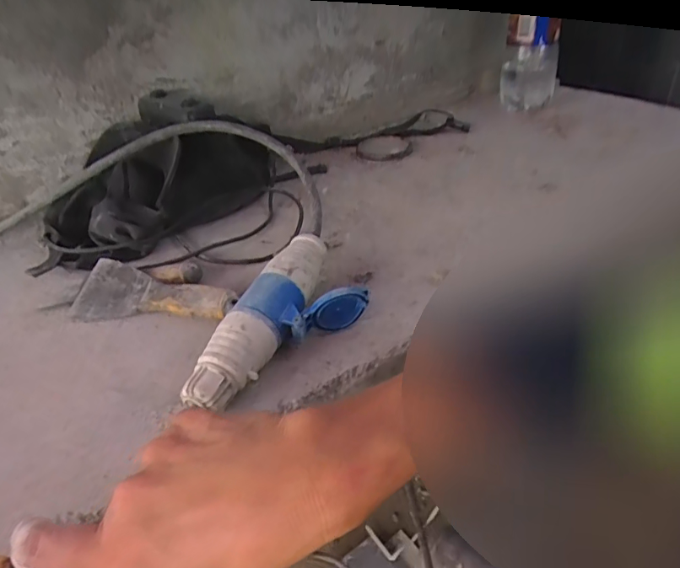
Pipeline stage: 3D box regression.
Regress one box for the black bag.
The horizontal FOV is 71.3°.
[{"bbox_3d":[-0.239,-0.142,0.590,0.302,0.130,0.171,-33,42,-32],"label":"black bag"}]

